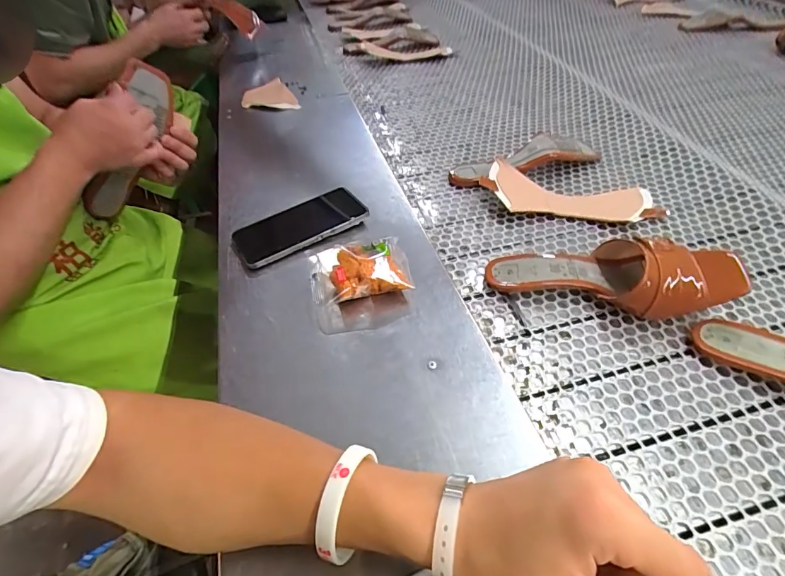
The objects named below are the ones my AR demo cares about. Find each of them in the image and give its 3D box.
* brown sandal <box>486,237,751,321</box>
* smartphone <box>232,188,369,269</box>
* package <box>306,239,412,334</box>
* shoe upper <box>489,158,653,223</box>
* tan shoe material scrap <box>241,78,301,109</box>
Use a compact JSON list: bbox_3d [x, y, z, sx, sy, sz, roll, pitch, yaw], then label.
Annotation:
[{"bbox_3d":[0.226,-0.017,0.447,0.232,0.061,0.083,3,46,25],"label":"brown sandal"},{"bbox_3d":[-0.113,-0.077,0.520,0.158,0.015,0.079,-26,50,-19],"label":"smartphone"},{"bbox_3d":[-0.035,-0.014,0.446,0.102,0.033,0.117,-11,47,-5],"label":"package"},{"bbox_3d":[0.241,-0.128,0.562,0.210,0.039,0.082,4,47,9],"label":"shoe upper"},{"bbox_3d":[-0.223,-0.358,0.791,0.111,0.041,0.062,13,51,12],"label":"tan shoe material scrap"}]

